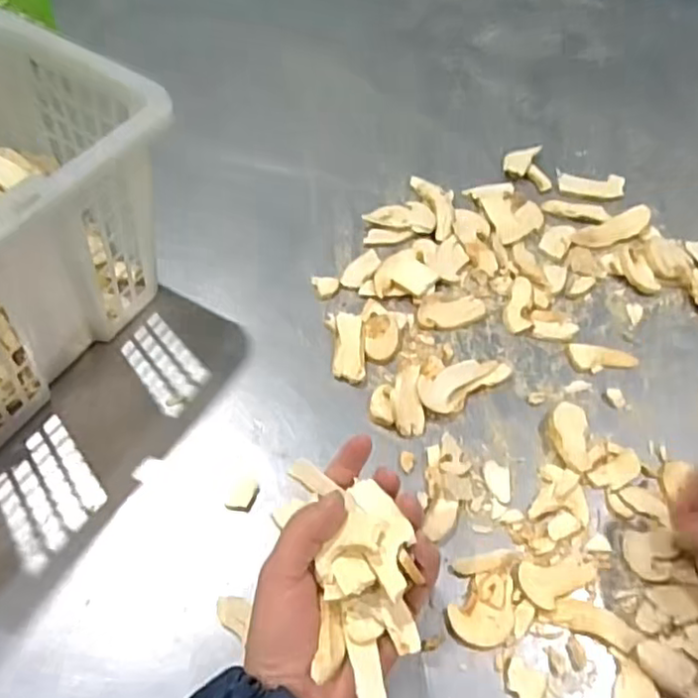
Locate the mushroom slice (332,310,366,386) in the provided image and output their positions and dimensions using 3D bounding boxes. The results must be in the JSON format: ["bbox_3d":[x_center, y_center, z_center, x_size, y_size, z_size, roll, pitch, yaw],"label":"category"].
[{"bbox_3d":[0.000,-0.001,0.469,0.022,0.012,0.055,2,55,-3],"label":"mushroom slice"}]

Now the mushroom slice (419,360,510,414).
[{"bbox_3d":[0.080,0.024,0.457,0.069,0.018,0.026,-24,60,-19],"label":"mushroom slice"}]

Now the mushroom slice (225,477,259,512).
[{"bbox_3d":[-0.065,0.090,0.405,0.016,0.004,0.022,17,56,7],"label":"mushroom slice"}]

